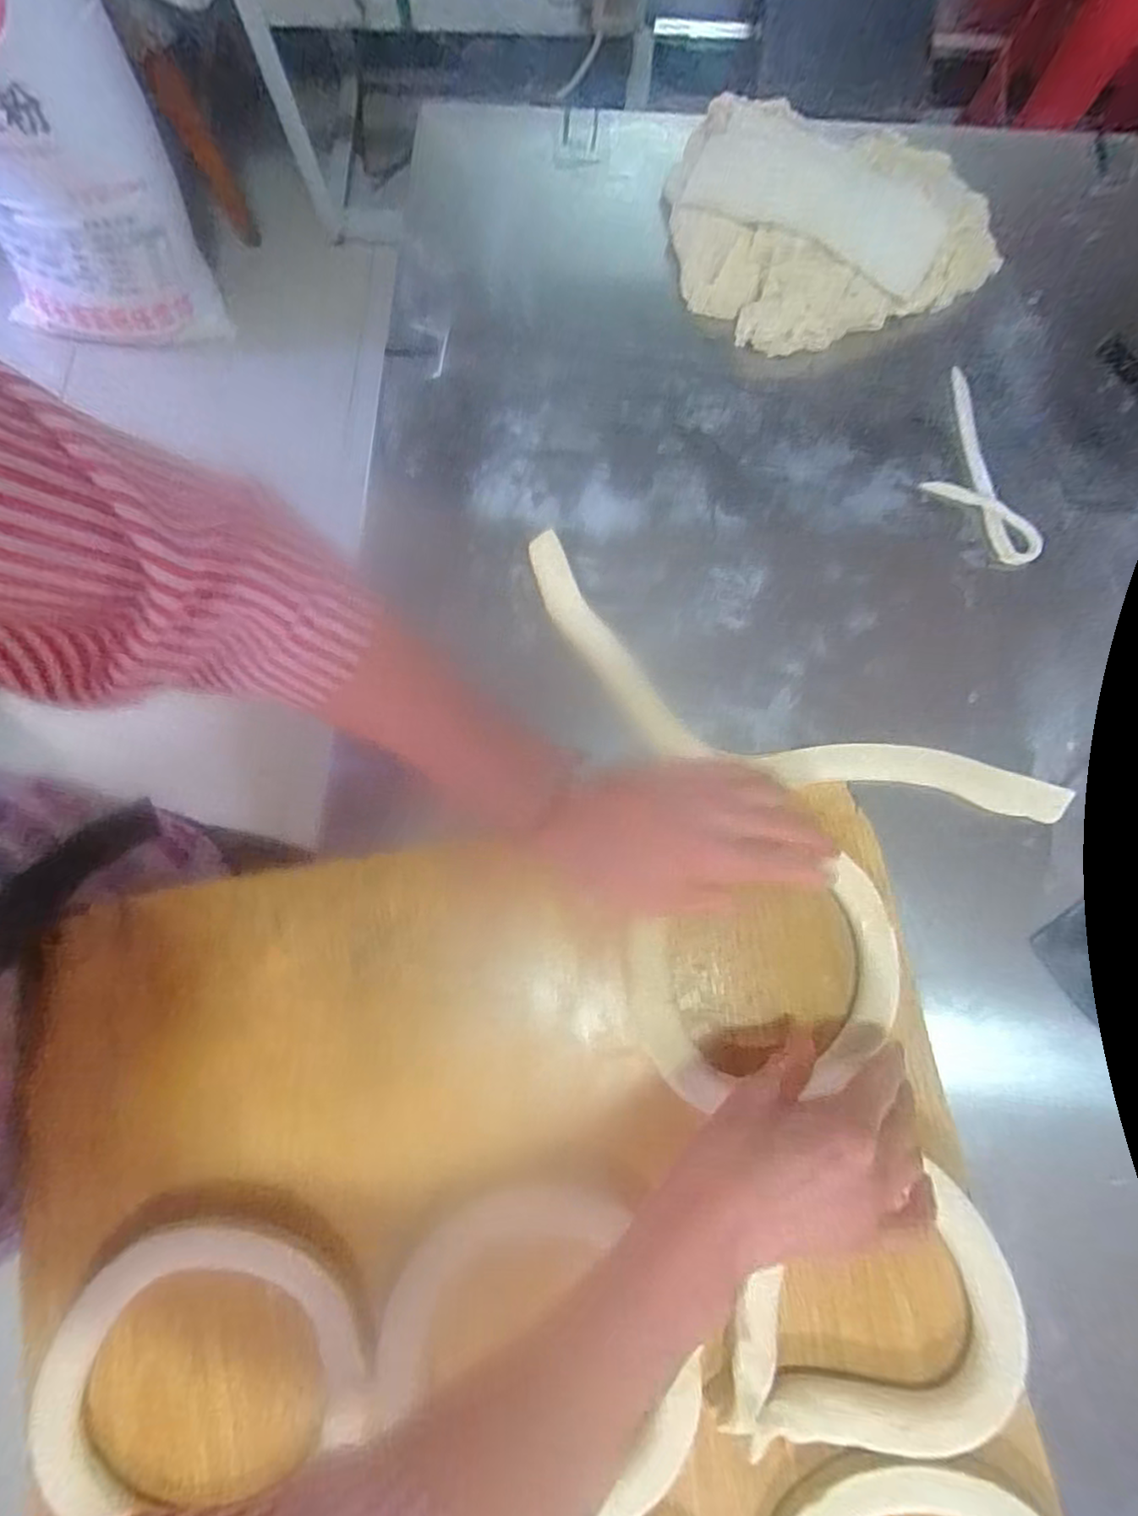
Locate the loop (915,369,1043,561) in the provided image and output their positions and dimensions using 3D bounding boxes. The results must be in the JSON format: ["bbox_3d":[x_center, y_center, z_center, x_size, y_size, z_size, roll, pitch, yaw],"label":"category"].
[{"bbox_3d":[0.275,-0.199,0.462,0.058,0.006,0.148,-16,80,-4],"label":"loop"}]

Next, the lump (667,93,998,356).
[{"bbox_3d":[0.176,-0.359,0.466,0.223,0.058,0.142,22,80,3],"label":"lump"}]

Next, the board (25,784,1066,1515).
[{"bbox_3d":[-0.006,0.389,0.340,0.504,0.028,0.686,-10,80,-3],"label":"board"}]

